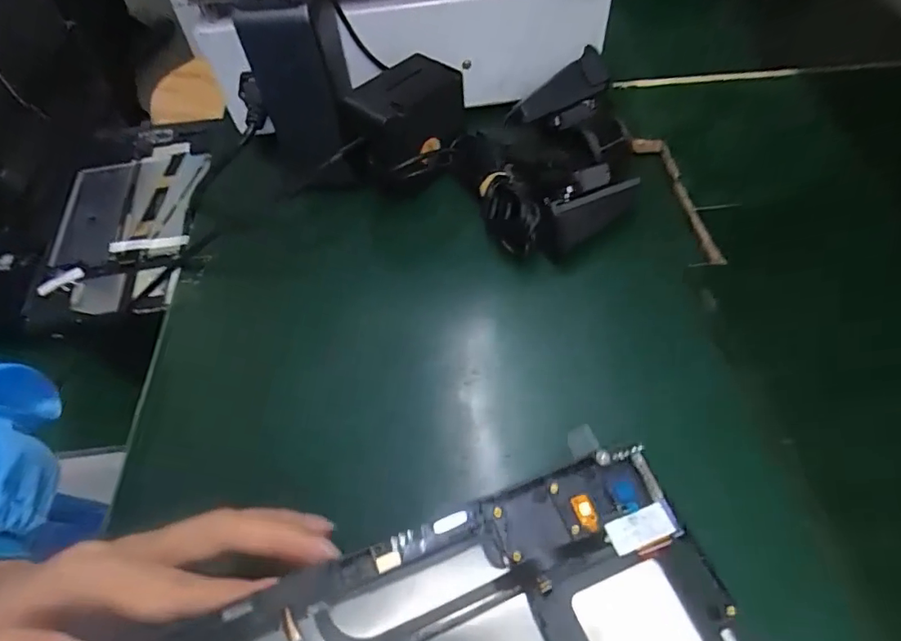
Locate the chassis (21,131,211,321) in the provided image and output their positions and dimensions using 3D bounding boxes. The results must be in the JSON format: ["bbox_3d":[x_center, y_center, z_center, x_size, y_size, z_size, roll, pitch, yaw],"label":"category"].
[{"bbox_3d":[-0.308,-0.094,0.487,0.133,0.018,0.223,-7,60,2],"label":"chassis"}]

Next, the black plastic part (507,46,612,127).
[{"bbox_3d":[0.079,-0.177,0.391,0.082,0.023,0.034,-31,63,3],"label":"black plastic part"}]

